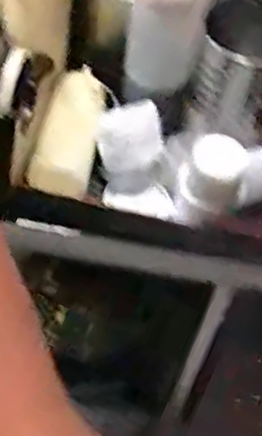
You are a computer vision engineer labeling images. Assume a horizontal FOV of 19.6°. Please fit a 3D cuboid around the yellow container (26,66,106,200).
[{"bbox_3d":[-0.066,-0.108,0.890,0.064,0.053,0.171,11,53,7],"label":"yellow container"}]

